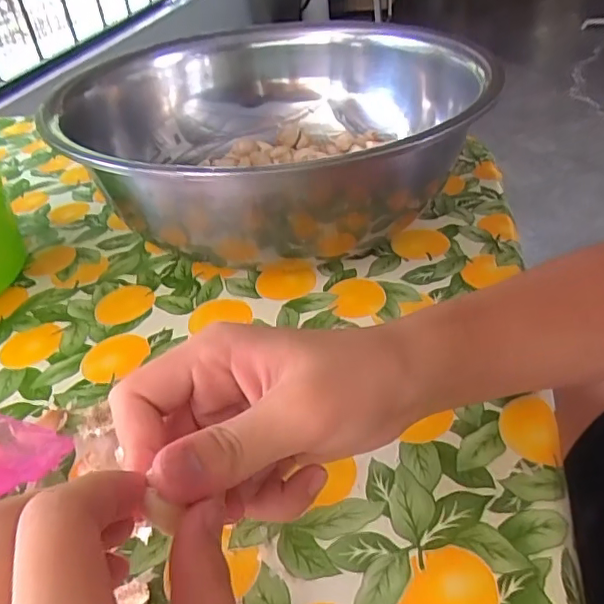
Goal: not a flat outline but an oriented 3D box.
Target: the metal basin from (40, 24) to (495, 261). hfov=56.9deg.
[{"bbox_3d":[-0.032,-0.157,0.539,0.360,0.127,0.360,-2,38,2],"label":"metal basin"}]

